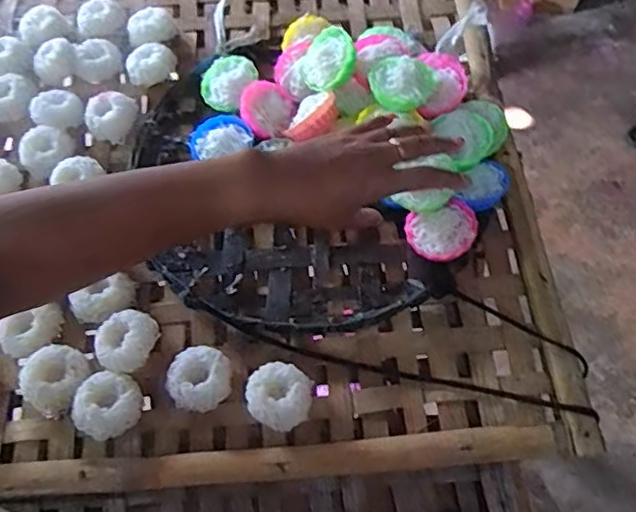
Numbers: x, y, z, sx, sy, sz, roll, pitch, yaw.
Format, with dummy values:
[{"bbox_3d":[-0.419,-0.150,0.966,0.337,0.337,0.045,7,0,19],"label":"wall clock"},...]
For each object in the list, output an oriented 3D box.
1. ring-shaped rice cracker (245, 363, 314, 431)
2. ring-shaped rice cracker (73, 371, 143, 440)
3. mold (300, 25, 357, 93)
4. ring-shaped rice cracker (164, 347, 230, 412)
[{"bbox_3d":[-0.031,0.114,0.464,0.051,0.029,0.049,-1,62,1],"label":"ring-shaped rice cracker"},{"bbox_3d":[-0.168,0.119,0.460,0.045,0.023,0.051,13,63,9],"label":"ring-shaped rice cracker"},{"bbox_3d":[0.009,-0.192,0.563,0.064,0.019,0.060,-12,74,47],"label":"mold"},{"bbox_3d":[-0.097,0.102,0.475,0.048,0.027,0.048,-1,62,1],"label":"ring-shaped rice cracker"}]

